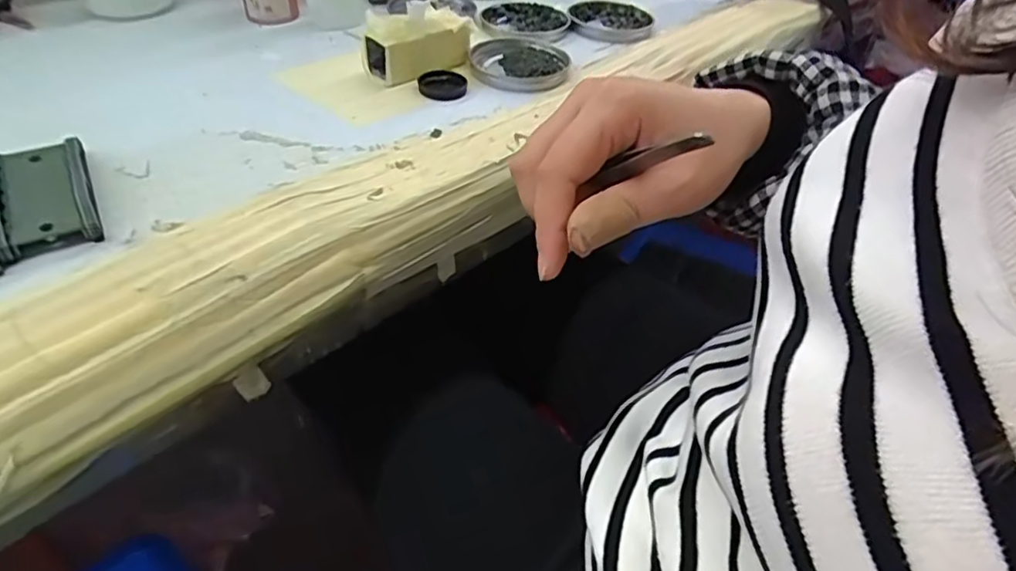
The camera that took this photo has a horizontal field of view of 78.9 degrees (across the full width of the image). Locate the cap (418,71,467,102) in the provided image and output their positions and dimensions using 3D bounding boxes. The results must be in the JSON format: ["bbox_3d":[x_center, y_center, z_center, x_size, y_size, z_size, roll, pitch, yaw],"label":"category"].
[{"bbox_3d":[-0.048,-0.148,0.459,0.035,0.007,0.036,2,42,-2],"label":"cap"}]

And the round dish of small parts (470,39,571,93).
[{"bbox_3d":[0.010,-0.176,0.492,0.076,0.008,0.081,4,42,0],"label":"round dish of small parts"}]

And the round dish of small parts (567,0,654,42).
[{"bbox_3d":[0.098,-0.250,0.576,0.076,0.012,0.076,2,42,-2],"label":"round dish of small parts"}]

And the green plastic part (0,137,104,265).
[{"bbox_3d":[-0.240,-0.047,0.320,0.044,0.019,0.077,-21,48,-26],"label":"green plastic part"}]

